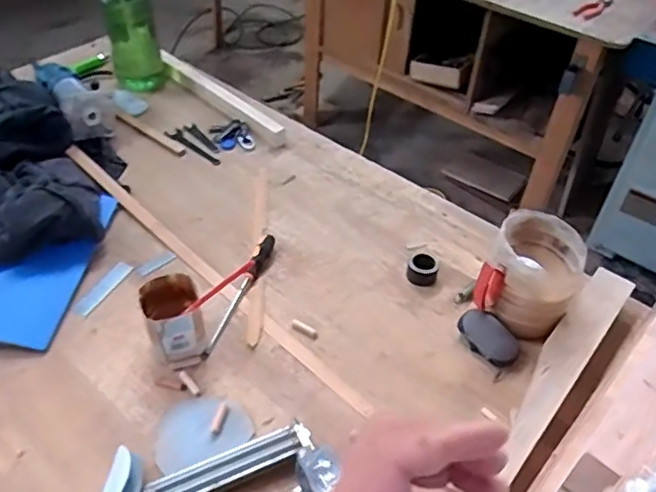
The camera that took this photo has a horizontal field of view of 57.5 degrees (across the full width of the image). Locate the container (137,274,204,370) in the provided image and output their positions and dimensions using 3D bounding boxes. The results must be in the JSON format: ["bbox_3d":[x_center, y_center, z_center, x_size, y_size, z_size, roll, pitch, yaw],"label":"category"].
[{"bbox_3d":[-0.203,0.100,0.791,0.073,0.088,0.086,-14,47,-17],"label":"container"}]

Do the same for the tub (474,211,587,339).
[{"bbox_3d":[0.283,0.048,0.839,0.118,0.124,0.136,24,48,19],"label":"tub"}]

